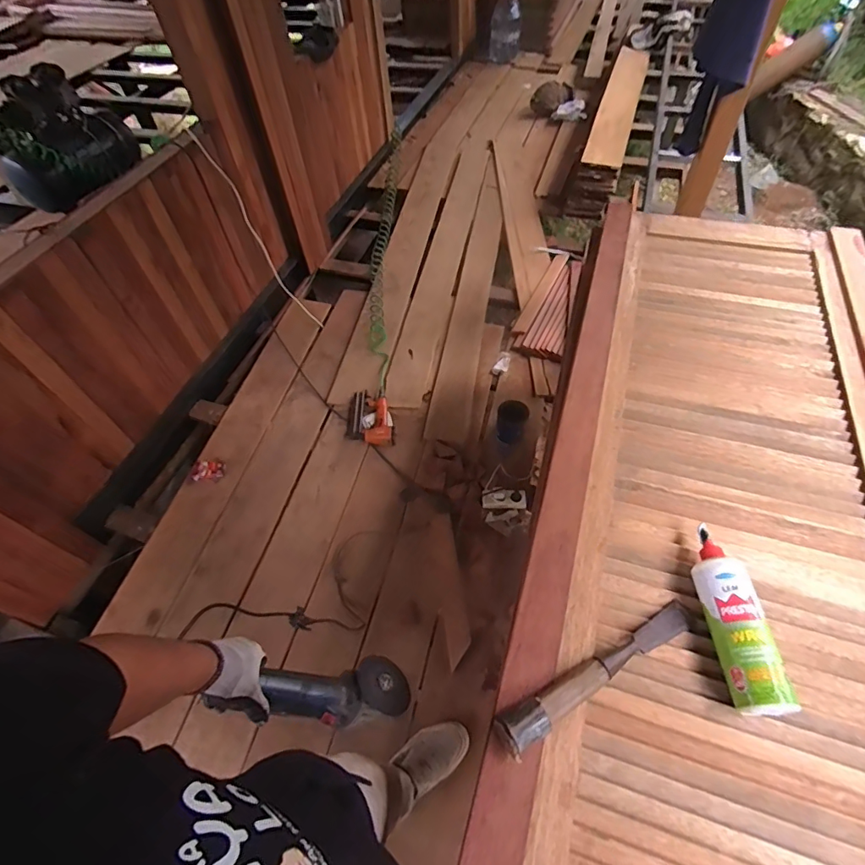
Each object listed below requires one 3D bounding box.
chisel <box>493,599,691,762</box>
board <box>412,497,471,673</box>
[{"bbox_3d":[0.215,0.308,0.603,0.310,0.038,0.042,-20,56,-23],"label":"chisel"},{"bbox_3d":[0.041,0.415,1.418,0.096,0.032,0.506,-13,56,-4],"label":"board"}]

